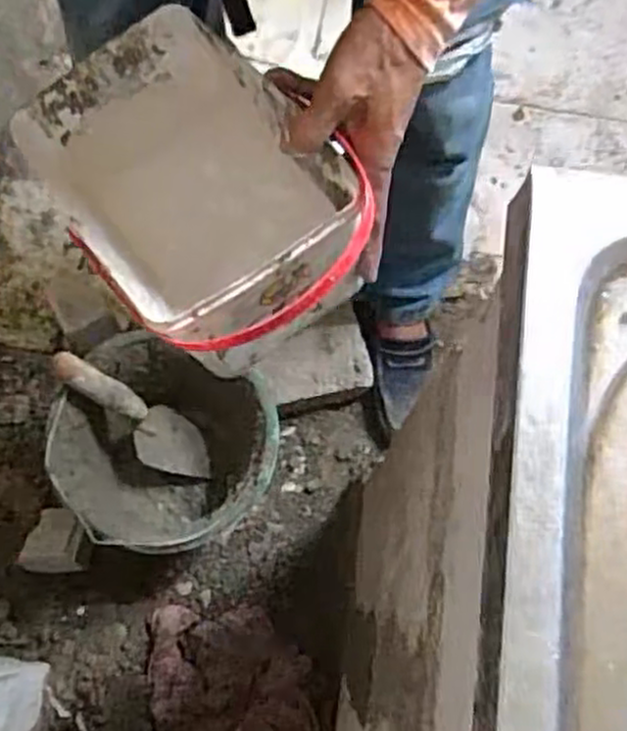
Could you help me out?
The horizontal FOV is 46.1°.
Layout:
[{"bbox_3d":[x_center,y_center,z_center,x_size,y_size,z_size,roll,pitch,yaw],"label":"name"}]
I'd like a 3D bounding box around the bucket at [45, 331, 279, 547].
[{"bbox_3d":[-0.185,0.122,0.952,0.260,0.202,0.229,25,74,8],"label":"bucket"}]

